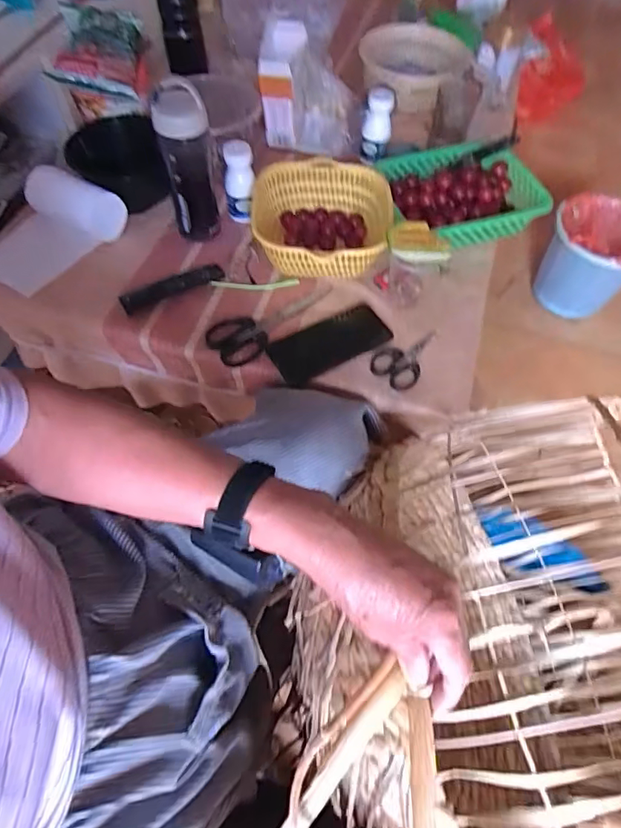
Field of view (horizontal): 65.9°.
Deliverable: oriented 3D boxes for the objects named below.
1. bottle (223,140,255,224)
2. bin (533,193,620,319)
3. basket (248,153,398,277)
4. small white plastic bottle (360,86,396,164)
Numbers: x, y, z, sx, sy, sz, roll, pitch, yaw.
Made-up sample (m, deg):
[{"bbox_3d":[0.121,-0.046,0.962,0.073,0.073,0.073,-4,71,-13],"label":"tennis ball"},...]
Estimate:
[{"bbox_3d":[-0.108,-0.353,0.732,0.040,0.115,0.034,8,60,3],"label":"bottle"},{"bbox_3d":[0.701,-0.397,1.204,0.222,0.218,0.233,1,60,-1],"label":"bin"},{"bbox_3d":[0.013,-0.281,0.723,0.201,0.084,0.202,2,60,0],"label":"basket"},{"bbox_3d":[0.116,-0.502,0.833,0.047,0.113,0.046,9,47,1],"label":"small white plastic bottle"}]

